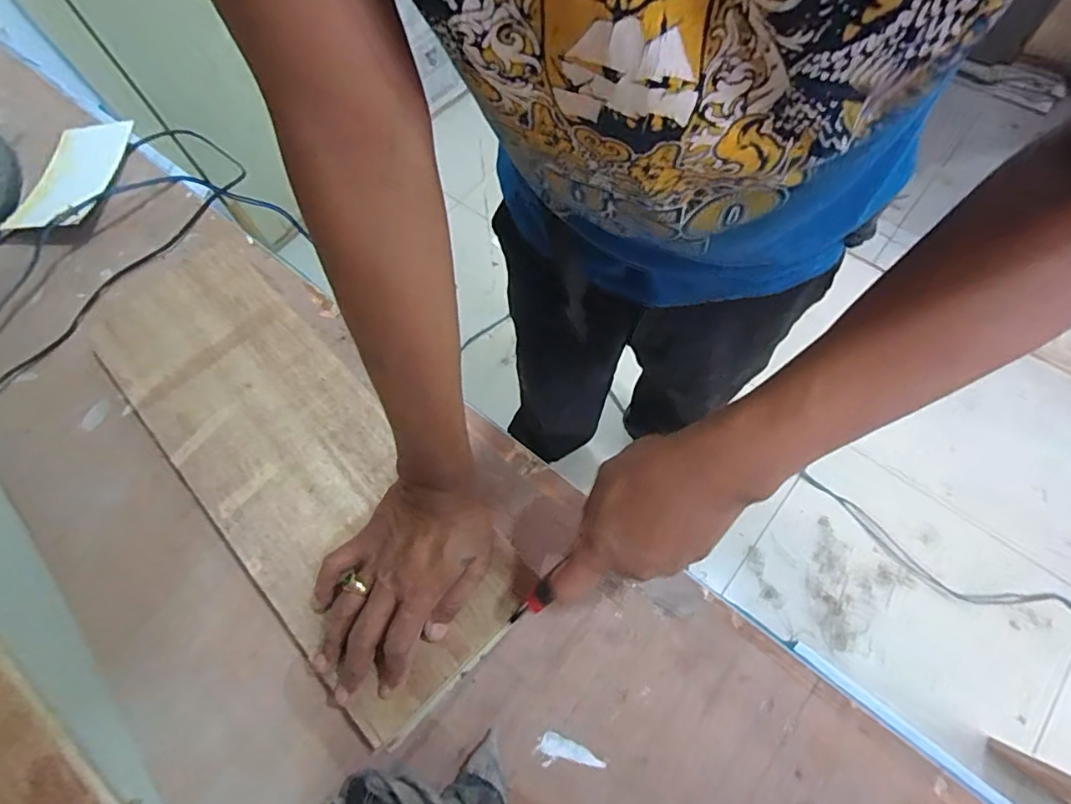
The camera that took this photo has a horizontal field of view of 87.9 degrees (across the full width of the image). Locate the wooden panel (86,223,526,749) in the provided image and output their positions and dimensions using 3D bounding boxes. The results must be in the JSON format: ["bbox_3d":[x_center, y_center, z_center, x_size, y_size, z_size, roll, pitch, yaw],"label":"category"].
[{"bbox_3d":[-0.242,0.025,0.520,0.183,0.023,0.539,-39,68,-14],"label":"wooden panel"}]

